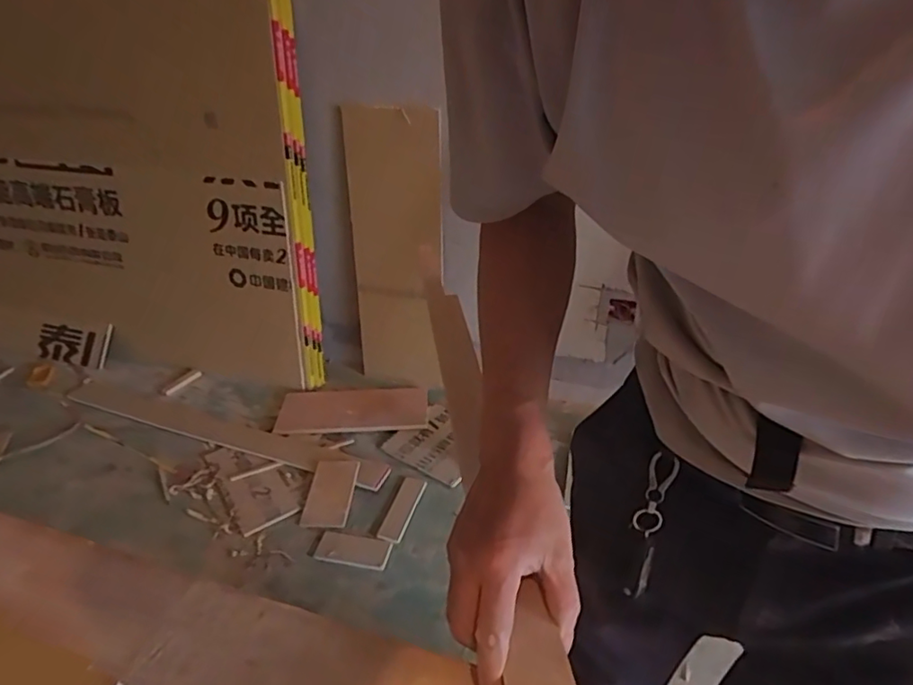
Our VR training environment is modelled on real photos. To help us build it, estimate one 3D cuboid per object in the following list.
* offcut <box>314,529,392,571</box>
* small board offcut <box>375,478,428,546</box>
[{"bbox_3d":[-0.247,0.497,1.386,0.170,0.010,0.084,5,34,9],"label":"offcut"},{"bbox_3d":[-0.141,0.430,1.494,0.064,0.008,0.206,10,35,15],"label":"small board offcut"}]

